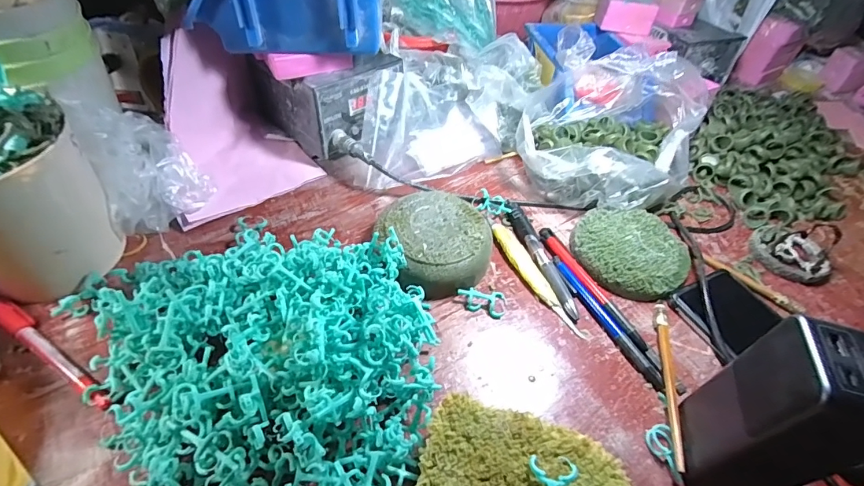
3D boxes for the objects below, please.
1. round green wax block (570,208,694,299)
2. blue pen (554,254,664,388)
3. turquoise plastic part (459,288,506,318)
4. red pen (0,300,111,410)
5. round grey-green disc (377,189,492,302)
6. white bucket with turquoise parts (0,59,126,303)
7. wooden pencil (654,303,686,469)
[{"bbox_3d":[0.191,0.003,0.415,0.106,0.019,0.104,3,48,-4],"label":"round green wax block"},{"bbox_3d":[0.146,0.062,0.368,0.013,0.008,0.135,-20,54,-23],"label":"blue pen"},{"bbox_3d":[0.042,0.048,0.368,0.041,0.011,0.023,12,48,4],"label":"turquoise plastic part"},{"bbox_3d":[-0.267,0.074,0.304,0.139,0.009,0.015,27,51,16],"label":"red pen"},{"bbox_3d":[0.004,-0.003,0.388,0.091,0.028,0.096,3,48,-4],"label":"round grey-green disc"},{"bbox_3d":[-0.299,-0.033,0.304,0.092,0.137,0.108,32,53,20],"label":"white bucket with turquoise parts"},{"bbox_3d":[0.182,0.103,0.333,0.008,0.014,0.141,15,49,6],"label":"wooden pencil"}]

